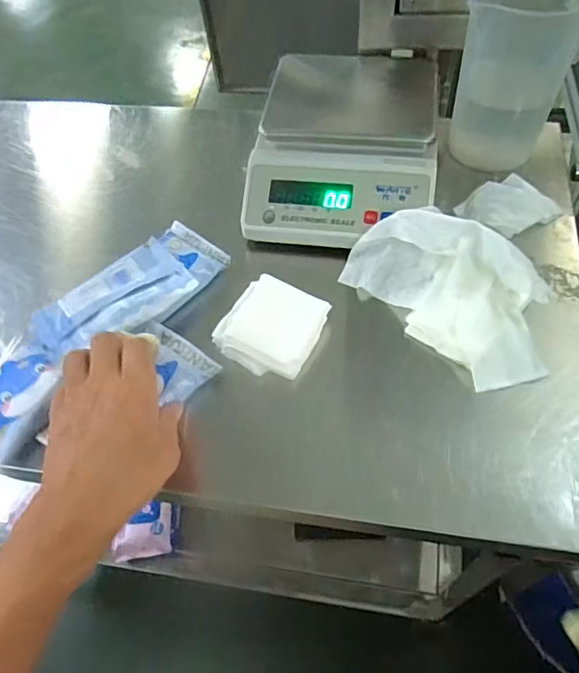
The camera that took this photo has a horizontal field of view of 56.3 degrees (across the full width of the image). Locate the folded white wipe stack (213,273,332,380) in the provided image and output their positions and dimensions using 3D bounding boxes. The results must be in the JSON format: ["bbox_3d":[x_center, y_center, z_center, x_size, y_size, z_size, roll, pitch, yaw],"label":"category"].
[{"bbox_3d":[-0.017,-0.007,0.495,0.084,0.030,0.083,25,62,19],"label":"folded white wipe stack"}]

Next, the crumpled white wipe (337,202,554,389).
[{"bbox_3d":[0.146,-0.046,0.483,0.092,0.068,0.189,-38,62,-19],"label":"crumpled white wipe"}]

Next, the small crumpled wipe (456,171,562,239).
[{"bbox_3d":[0.231,-0.137,0.566,0.088,0.018,0.070,-26,59,-12],"label":"small crumpled wipe"}]

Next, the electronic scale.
[{"bbox_3d":[0.061,-0.202,0.571,0.189,0.066,0.225,7,58,9],"label":"electronic scale"}]

